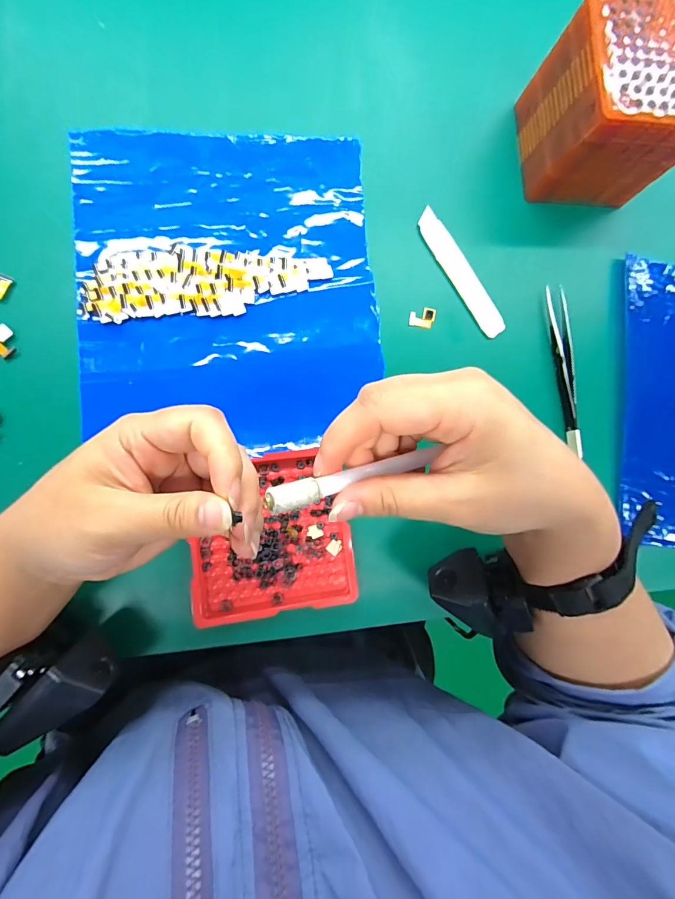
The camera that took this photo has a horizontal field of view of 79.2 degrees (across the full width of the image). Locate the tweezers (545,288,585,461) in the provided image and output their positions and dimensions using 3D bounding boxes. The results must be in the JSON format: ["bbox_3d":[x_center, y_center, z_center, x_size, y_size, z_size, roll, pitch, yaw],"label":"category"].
[{"bbox_3d":[0.167,-0.060,0.299,0.014,0.009,0.124,-1,85,-8],"label":"tweezers"}]

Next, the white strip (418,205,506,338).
[{"bbox_3d":[0.090,-0.129,0.297,0.019,0.004,0.102,-32,90,-10],"label":"white strip"}]

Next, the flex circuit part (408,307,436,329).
[{"bbox_3d":[0.061,-0.095,0.290,0.018,0.004,0.015,9,84,-7],"label":"flex circuit part"}]

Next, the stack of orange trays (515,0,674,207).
[{"bbox_3d":[0.190,-0.234,0.284,0.093,0.078,0.085,-2,85,-8],"label":"stack of orange trays"}]

